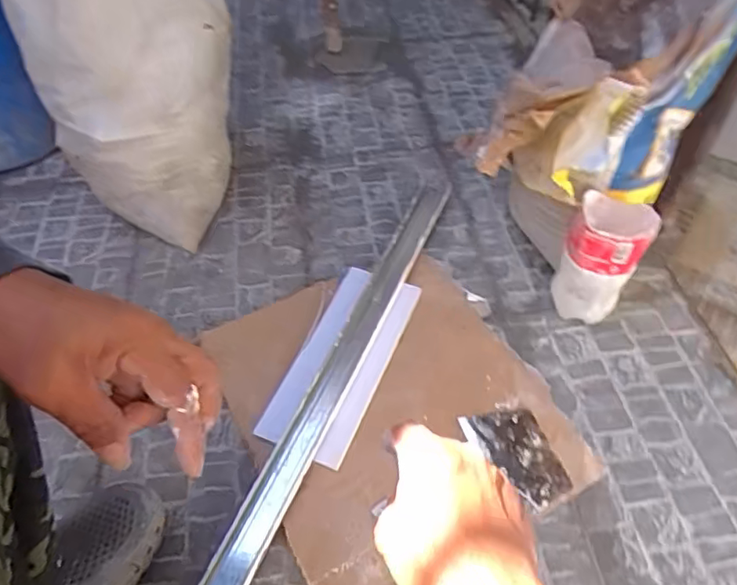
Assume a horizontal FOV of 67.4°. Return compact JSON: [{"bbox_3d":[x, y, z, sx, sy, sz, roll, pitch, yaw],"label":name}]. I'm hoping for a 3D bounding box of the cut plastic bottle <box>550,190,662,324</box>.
[{"bbox_3d":[0.320,-0.033,0.786,0.097,0.202,0.073,17,53,14],"label":"cut plastic bottle"}]

